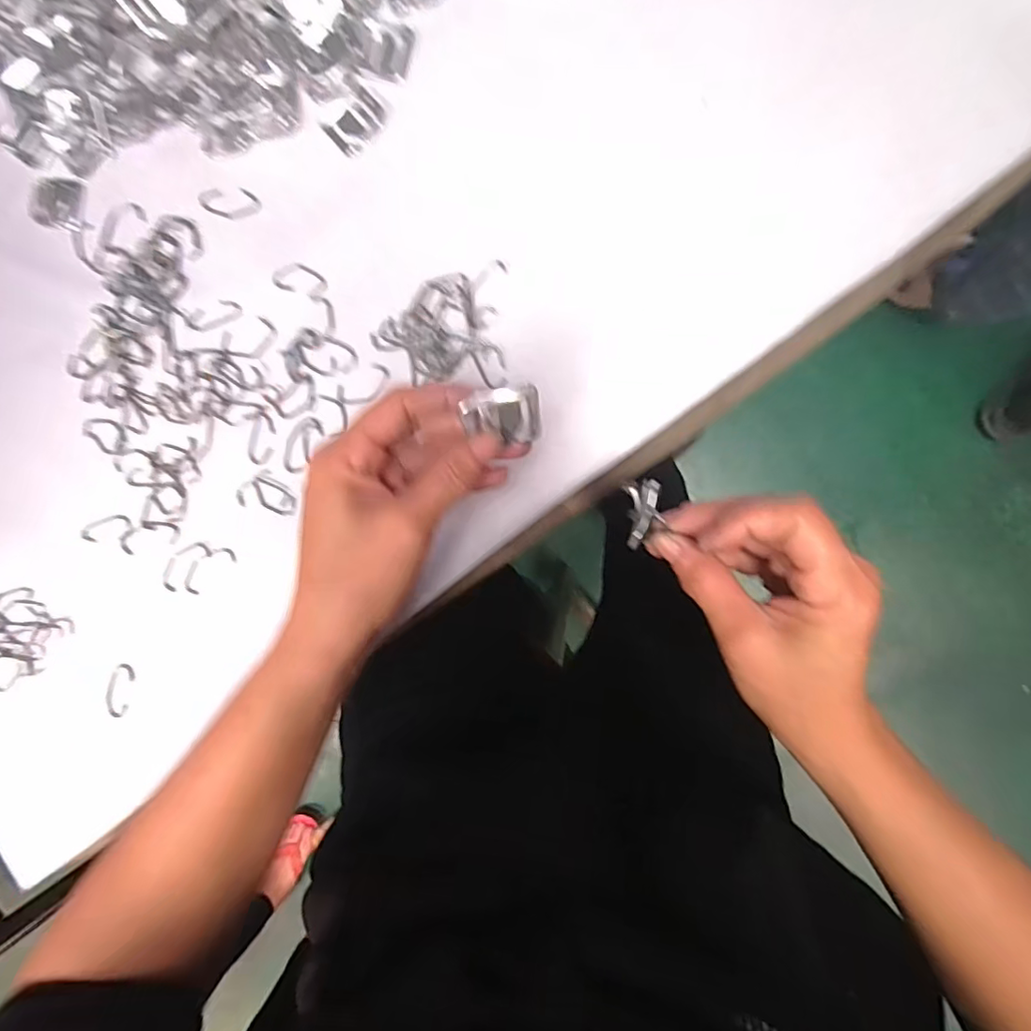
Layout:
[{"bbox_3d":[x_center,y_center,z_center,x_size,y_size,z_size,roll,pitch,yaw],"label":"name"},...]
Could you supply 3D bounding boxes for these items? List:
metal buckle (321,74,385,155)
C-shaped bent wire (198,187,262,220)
[{"bbox_3d":[-0.098,-0.239,0.329,0.033,0.004,0.036,45,97,4],"label":"metal buckle"},{"bbox_3d":[-0.178,-0.196,0.345,0.040,0.005,0.017,1,92,8],"label":"C-shaped bent wire"}]

